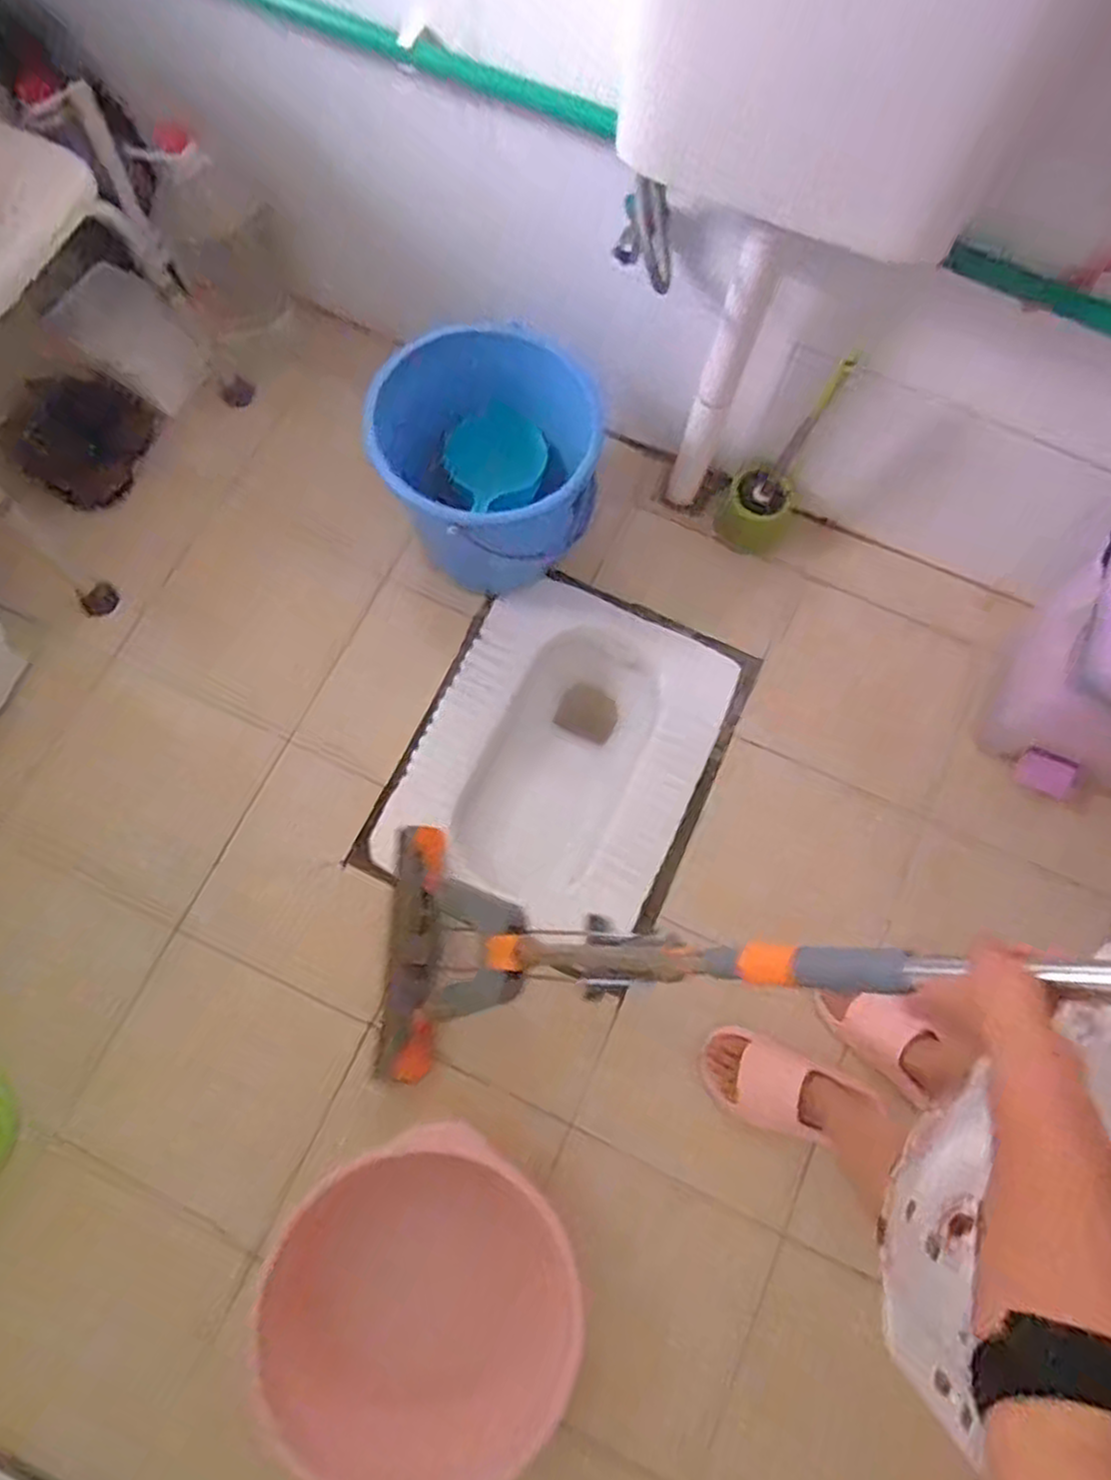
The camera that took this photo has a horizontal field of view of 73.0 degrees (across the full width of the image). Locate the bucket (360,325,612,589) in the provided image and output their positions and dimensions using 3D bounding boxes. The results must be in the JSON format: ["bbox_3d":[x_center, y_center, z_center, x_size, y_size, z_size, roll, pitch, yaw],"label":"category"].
[{"bbox_3d":[-0.092,-0.371,1.127,0.289,0.323,0.294,1,75,-2],"label":"bucket"}]

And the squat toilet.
[{"bbox_3d":[0.013,0.028,1.199,0.415,0.156,0.541,24,75,5],"label":"squat toilet"}]

